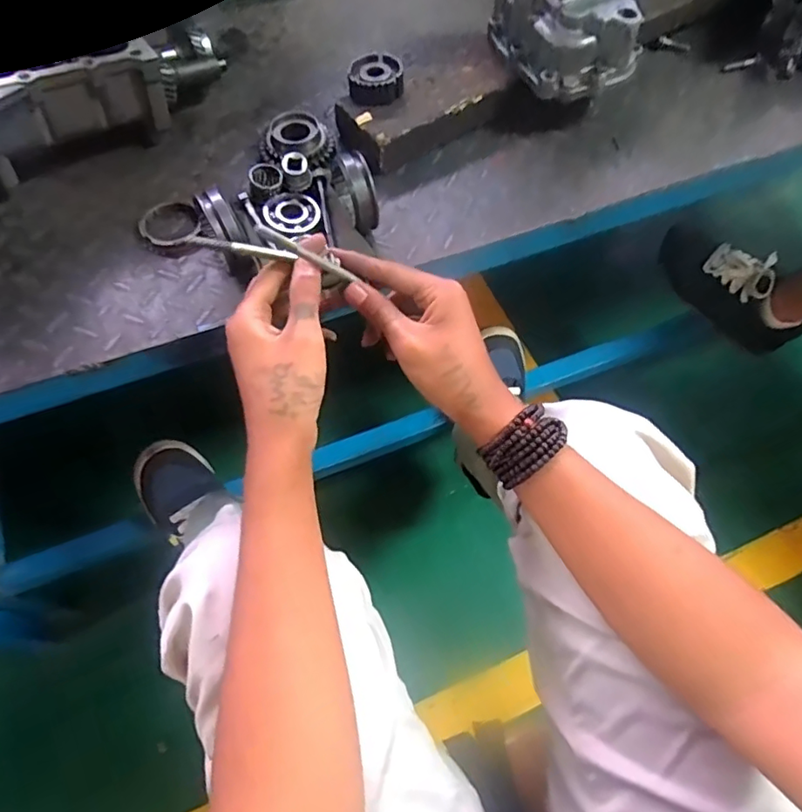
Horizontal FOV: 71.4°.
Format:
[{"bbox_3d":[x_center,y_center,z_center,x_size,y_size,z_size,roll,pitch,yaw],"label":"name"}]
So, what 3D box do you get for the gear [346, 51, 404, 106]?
[{"bbox_3d":[-0.027,-0.337,0.575,0.051,0.030,0.051,1,63,-1],"label":"gear"}]

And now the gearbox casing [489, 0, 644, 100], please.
[{"bbox_3d":[0.171,-0.412,0.541,0.136,0.134,0.151,-5,64,-4],"label":"gearbox casing"}]

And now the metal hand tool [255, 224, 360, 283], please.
[{"bbox_3d":[-0.065,-0.106,0.394,0.085,0.009,0.008,21,53,-43],"label":"metal hand tool"}]

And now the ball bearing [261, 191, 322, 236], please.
[{"bbox_3d":[-0.102,-0.180,0.516,0.051,0.010,0.049,1,63,-1],"label":"ball bearing"}]

